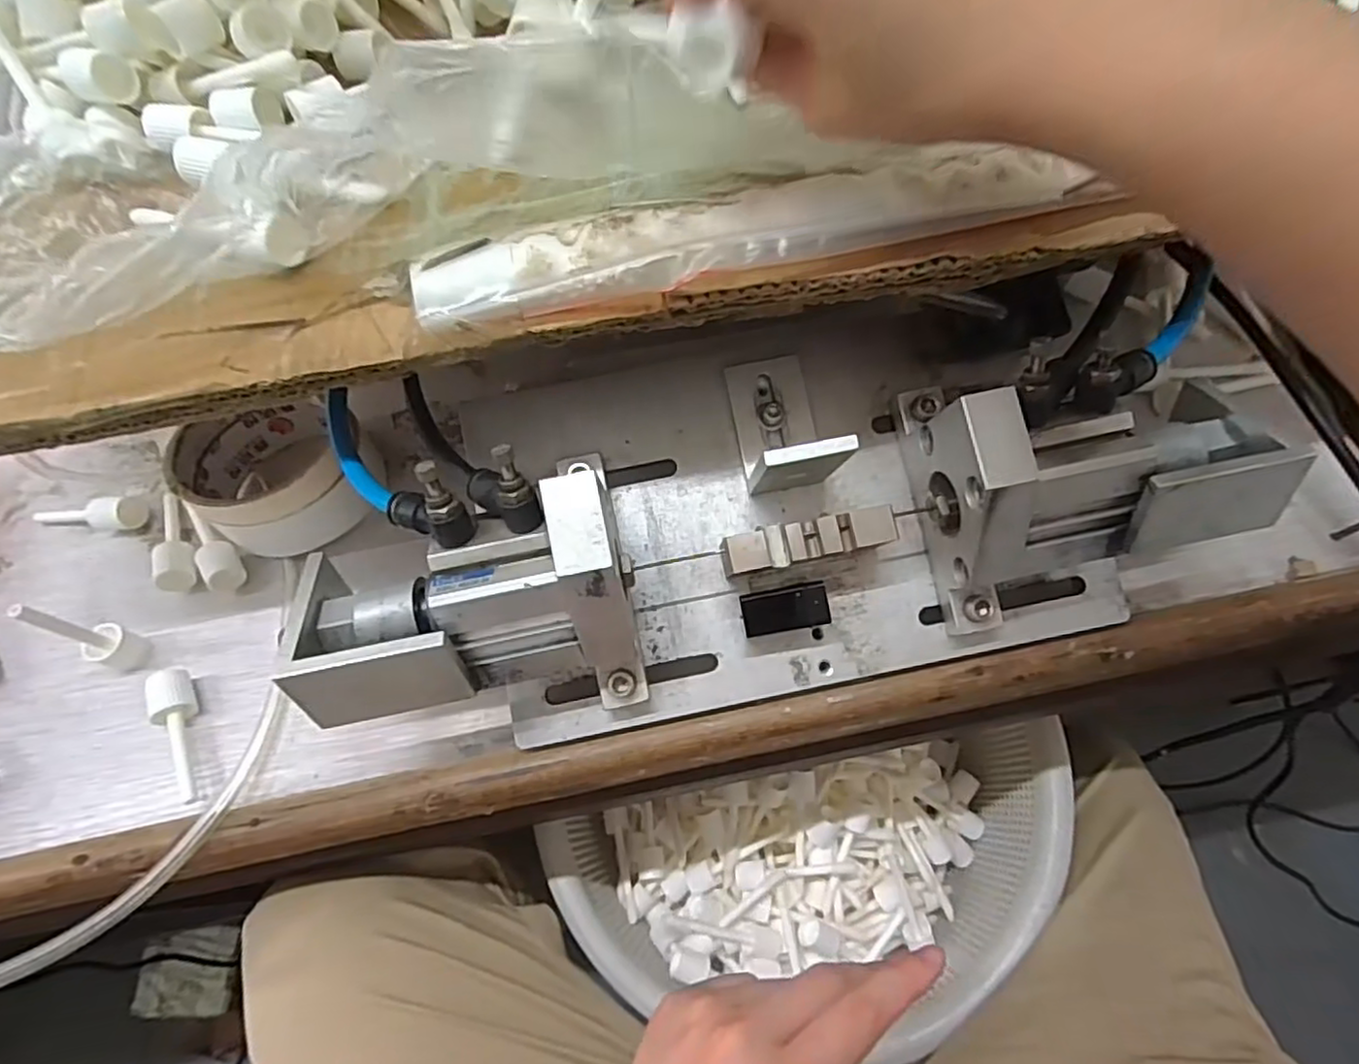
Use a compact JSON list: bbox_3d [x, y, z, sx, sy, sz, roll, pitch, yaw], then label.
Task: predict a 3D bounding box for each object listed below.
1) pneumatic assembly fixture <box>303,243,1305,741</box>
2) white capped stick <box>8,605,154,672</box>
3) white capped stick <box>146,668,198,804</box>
[{"bbox_3d":[0.039,-0.011,0.290,0.377,0.105,0.145,-11,64,-2],"label":"pneumatic assembly fixture"},{"bbox_3d":[-0.278,0.049,0.312,0.013,0.063,0.018,12,66,9],"label":"white capped stick"},{"bbox_3d":[-0.235,0.093,0.315,0.015,0.014,0.070,-32,67,-11],"label":"white capped stick"}]

